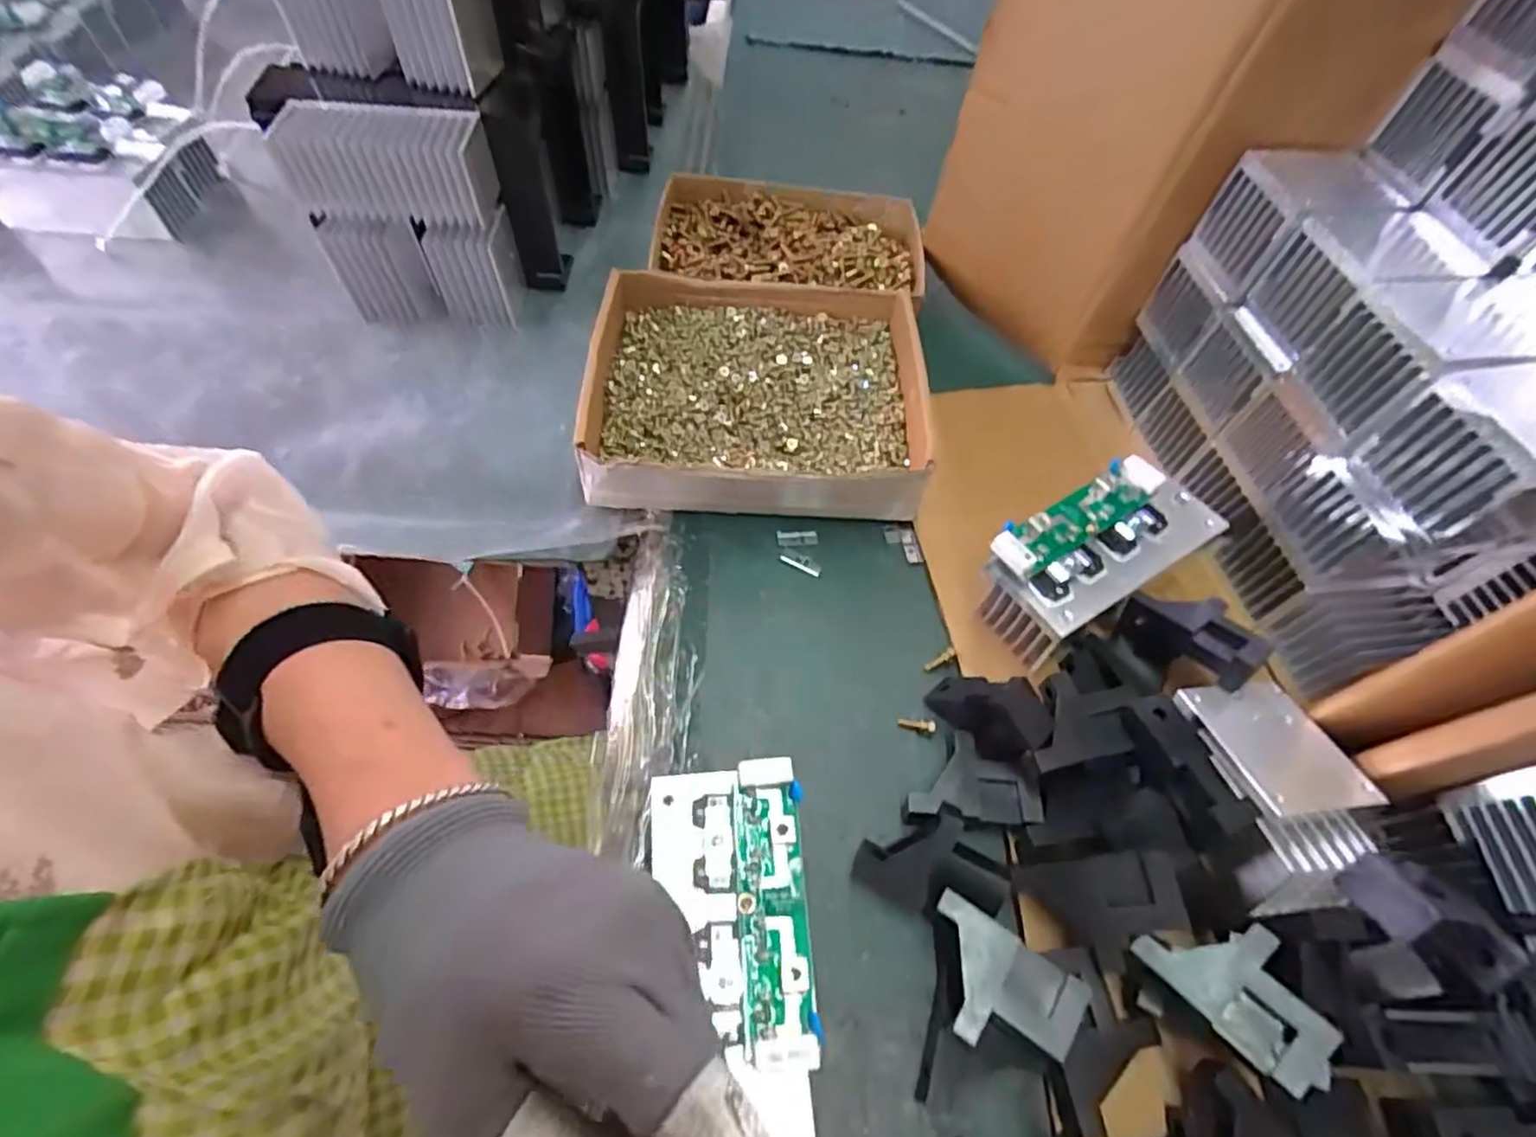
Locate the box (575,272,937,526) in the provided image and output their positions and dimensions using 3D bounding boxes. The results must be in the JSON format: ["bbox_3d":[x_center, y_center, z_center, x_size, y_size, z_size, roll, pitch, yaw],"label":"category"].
[{"bbox_3d":[-0.007,-0.125,0.450,0.209,0.046,0.189,3,61,5],"label":"box"}]

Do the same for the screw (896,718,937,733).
[{"bbox_3d":[0.080,0.084,0.364,0.020,0.004,0.006,7,61,7],"label":"screw"}]

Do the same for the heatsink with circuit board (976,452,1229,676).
[{"bbox_3d":[0.182,-0.008,0.380,0.130,0.057,0.061,-27,63,-19],"label":"heatsink with circuit board"}]

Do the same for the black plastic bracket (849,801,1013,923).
[{"bbox_3d":[0.076,0.142,0.316,0.058,0.020,0.046,-33,85,10],"label":"black plastic bracket"}]

